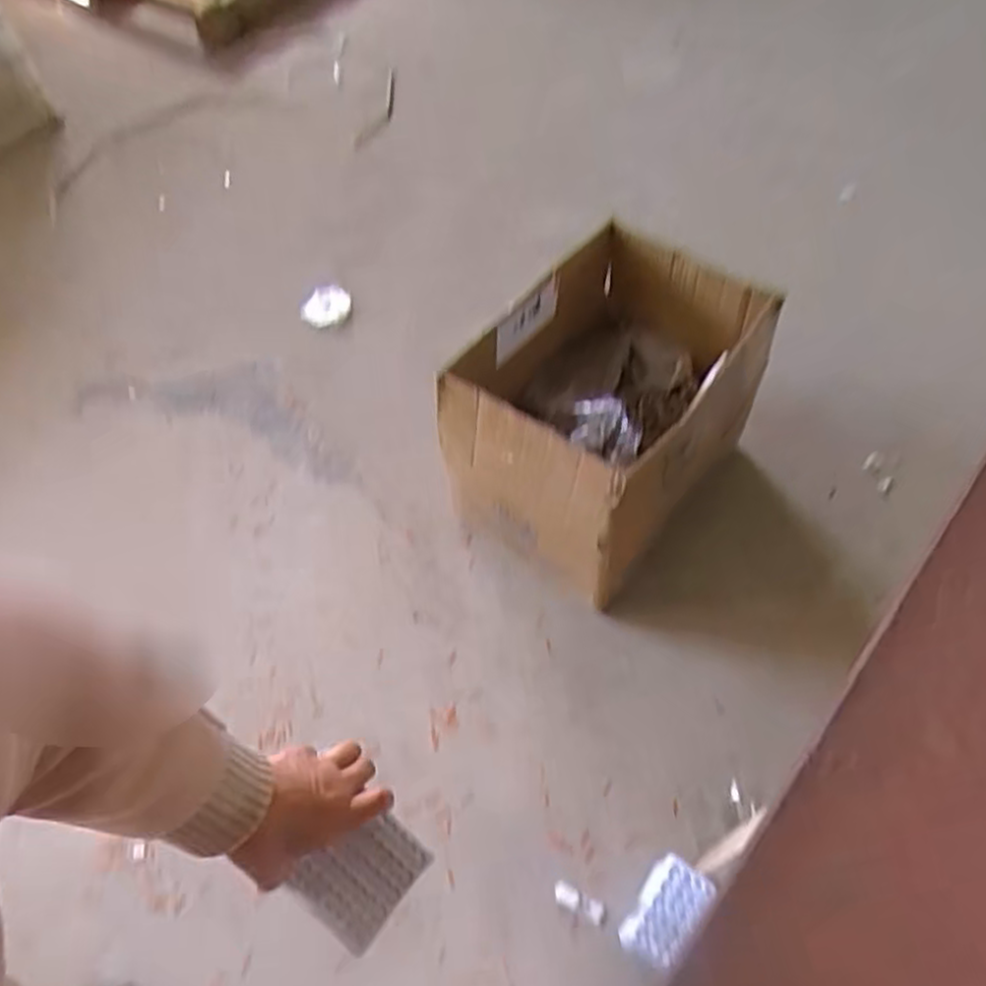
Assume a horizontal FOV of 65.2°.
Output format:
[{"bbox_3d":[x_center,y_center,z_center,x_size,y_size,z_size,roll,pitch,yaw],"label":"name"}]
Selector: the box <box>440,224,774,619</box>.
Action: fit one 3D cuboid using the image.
[{"bbox_3d":[0.144,-0.113,1.056,0.315,0.259,0.386,33,65,23],"label":"box"}]

